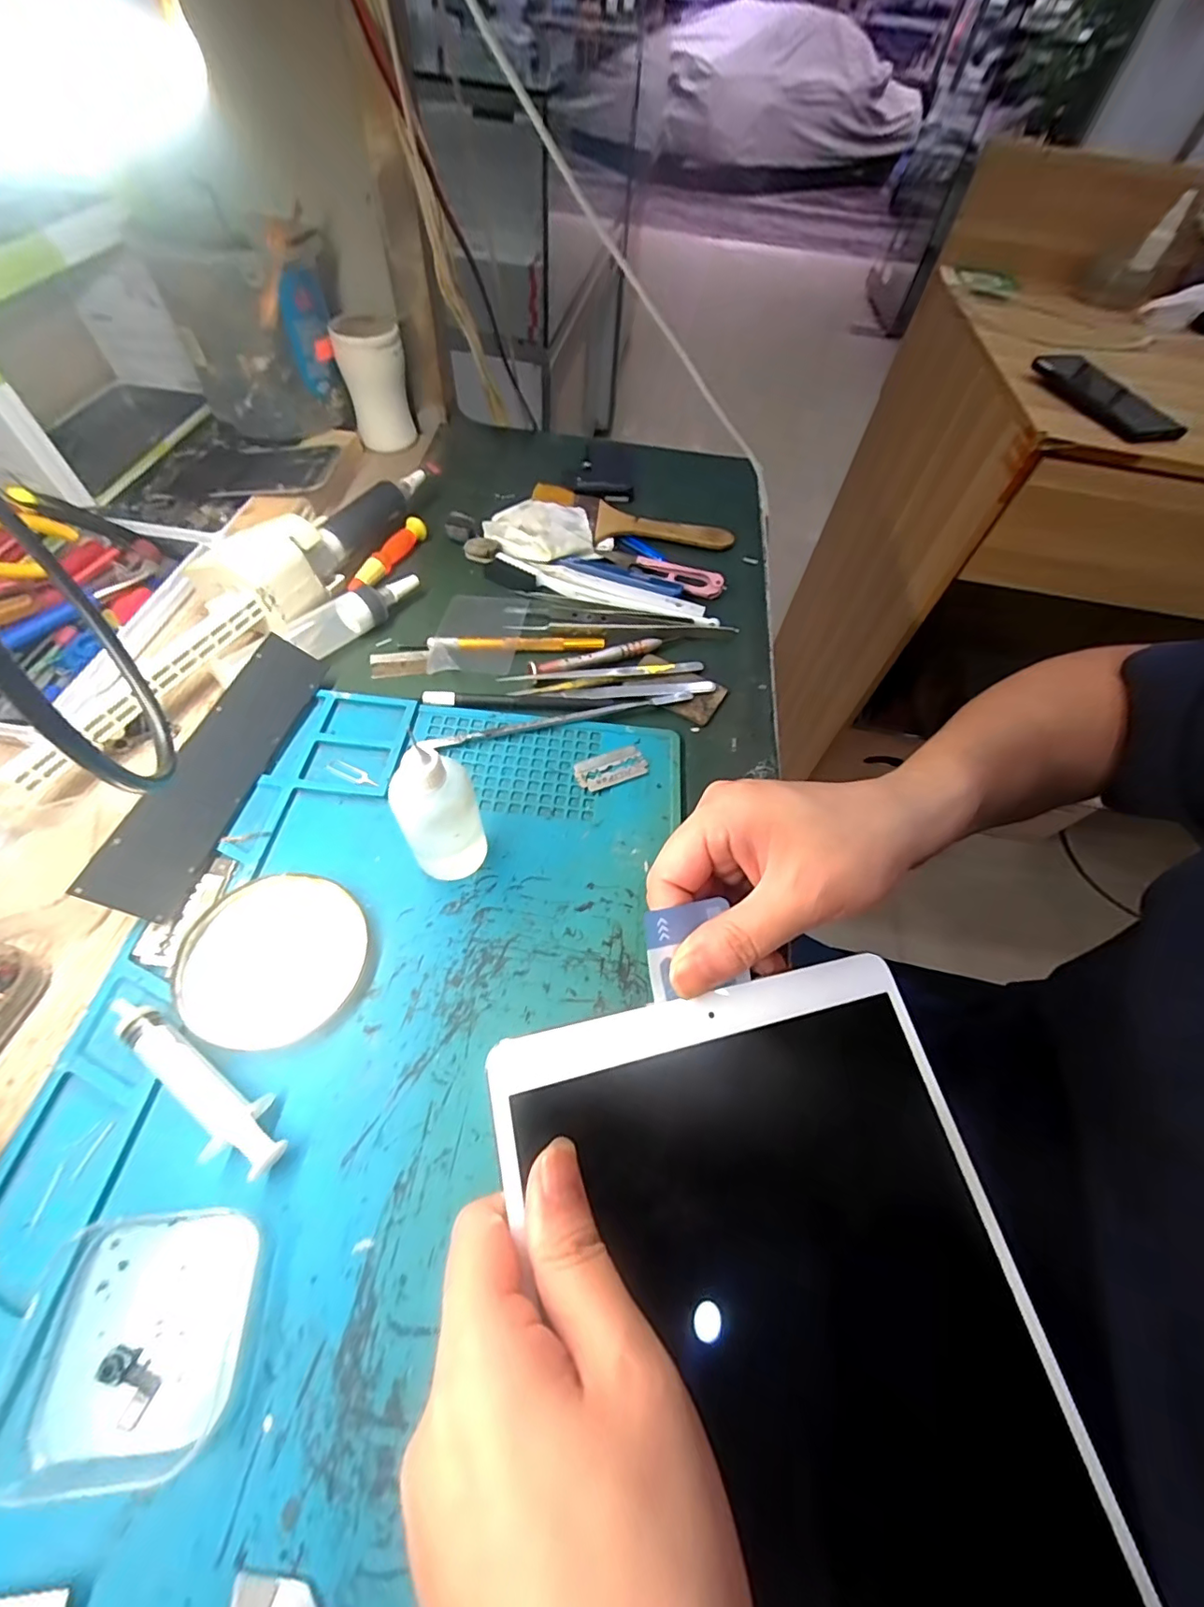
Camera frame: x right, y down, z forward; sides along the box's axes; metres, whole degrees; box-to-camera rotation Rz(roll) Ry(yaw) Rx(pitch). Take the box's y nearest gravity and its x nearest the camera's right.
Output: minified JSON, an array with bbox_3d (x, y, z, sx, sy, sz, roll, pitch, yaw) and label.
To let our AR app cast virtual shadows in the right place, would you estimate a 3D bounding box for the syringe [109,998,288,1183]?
[{"bbox_3d":[-0.157,0.107,0.208,0.091,0.014,0.021,31,60,14],"label":"syringe"}]

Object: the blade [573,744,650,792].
[{"bbox_3d":[0.005,-0.021,0.311,0.041,0.004,0.022,-18,61,-16],"label":"blade"}]

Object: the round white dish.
[{"bbox_3d":[-0.146,0.066,0.239,0.074,0.010,0.074,2,58,-4],"label":"round white dish"}]

